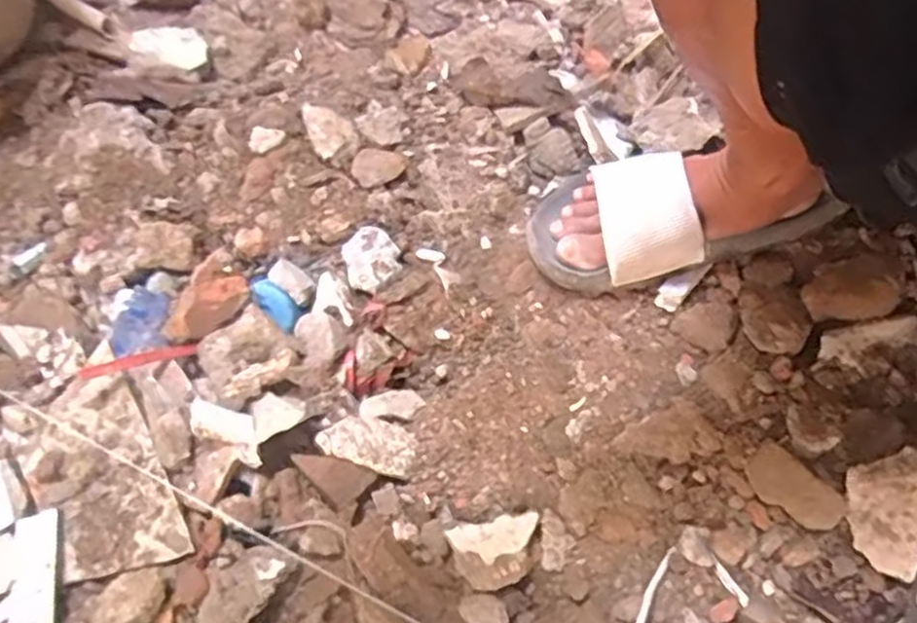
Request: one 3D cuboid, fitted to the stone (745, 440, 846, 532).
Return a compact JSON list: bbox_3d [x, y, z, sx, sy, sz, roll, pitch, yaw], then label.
[{"bbox_3d":[0.233,0.123,0.488,0.037,0.010,0.066,-35,65,-19],"label":"stone"}]

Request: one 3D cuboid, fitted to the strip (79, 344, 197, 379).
[{"bbox_3d":[-0.237,0.036,0.521,0.084,0.010,0.009,-15,55,-44],"label":"strip"}]

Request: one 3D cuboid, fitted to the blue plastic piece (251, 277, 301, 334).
[{"bbox_3d":[-0.149,-0.007,0.571,0.022,0.012,0.050,-41,87,-21],"label":"blue plastic piece"}]

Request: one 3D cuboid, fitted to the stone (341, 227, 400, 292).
[{"bbox_3d":[-0.073,-0.048,0.578,0.043,0.015,0.053,-15,60,-9],"label":"stone"}]

